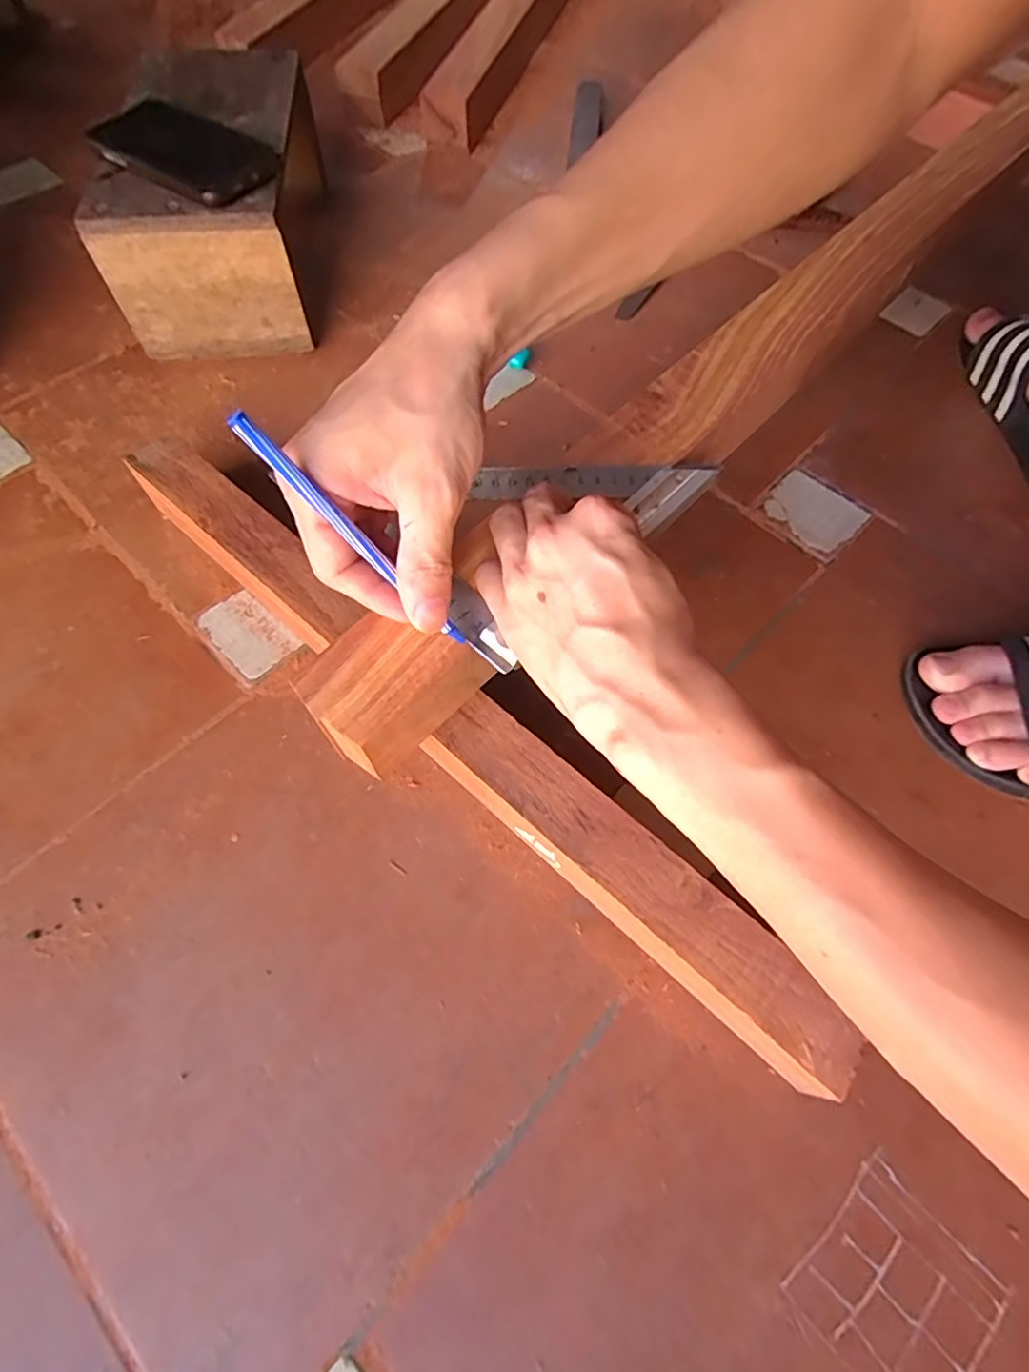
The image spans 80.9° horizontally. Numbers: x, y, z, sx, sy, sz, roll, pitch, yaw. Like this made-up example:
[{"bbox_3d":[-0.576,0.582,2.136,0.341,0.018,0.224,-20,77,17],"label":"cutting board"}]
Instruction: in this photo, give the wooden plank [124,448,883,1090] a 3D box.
[{"bbox_3d":[-0.058,0.016,0.377,0.566,0.058,0.057,40,69,16],"label":"wooden plank"}]

